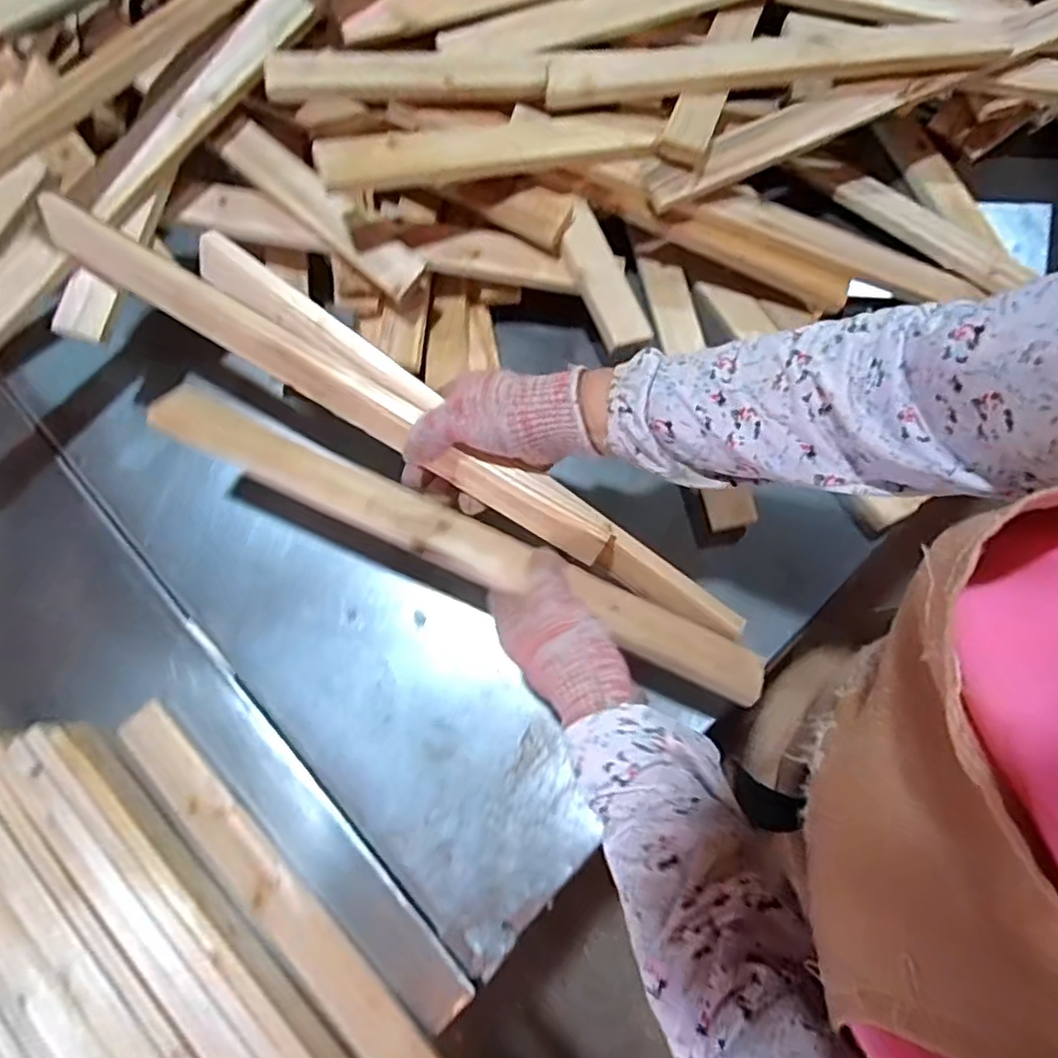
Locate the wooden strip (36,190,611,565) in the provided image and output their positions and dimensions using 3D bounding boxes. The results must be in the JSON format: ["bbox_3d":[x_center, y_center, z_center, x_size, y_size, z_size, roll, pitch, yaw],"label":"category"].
[{"bbox_3d":[-0.156,-0.111,0.486,0.482,0.037,0.027,31,78,2],"label":"wooden strip"}]

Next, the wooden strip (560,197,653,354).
[{"bbox_3d":[0.066,-0.230,0.592,0.044,0.015,0.148,-21,76,-4],"label":"wooden strip"}]

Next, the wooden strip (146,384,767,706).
[{"bbox_3d":[-0.051,0.009,0.487,0.487,0.023,0.043,25,77,1],"label":"wooden strip"}]

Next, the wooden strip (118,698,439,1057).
[{"bbox_3d":[-0.165,0.343,0.510,0.039,0.018,0.502,-42,78,-9],"label":"wooden strip"}]

